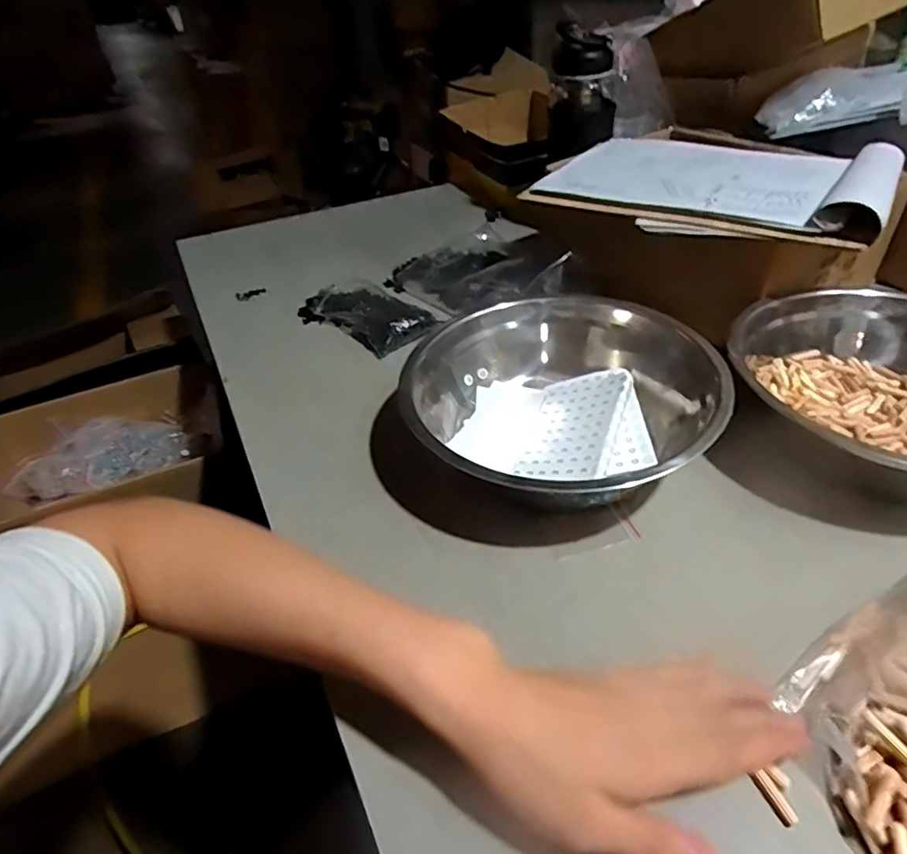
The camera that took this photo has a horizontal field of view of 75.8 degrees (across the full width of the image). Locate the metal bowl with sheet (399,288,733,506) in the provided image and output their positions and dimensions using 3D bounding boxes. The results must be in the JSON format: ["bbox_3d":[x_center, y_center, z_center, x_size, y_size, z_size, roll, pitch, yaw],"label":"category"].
[{"bbox_3d":[0.082,-0.014,0.482,0.229,0.087,0.235,-17,40,-14],"label":"metal bowl with sheet"}]

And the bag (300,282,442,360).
[{"bbox_3d":[-0.099,-0.131,0.672,0.180,0.028,0.081,29,50,35],"label":"bag"}]

